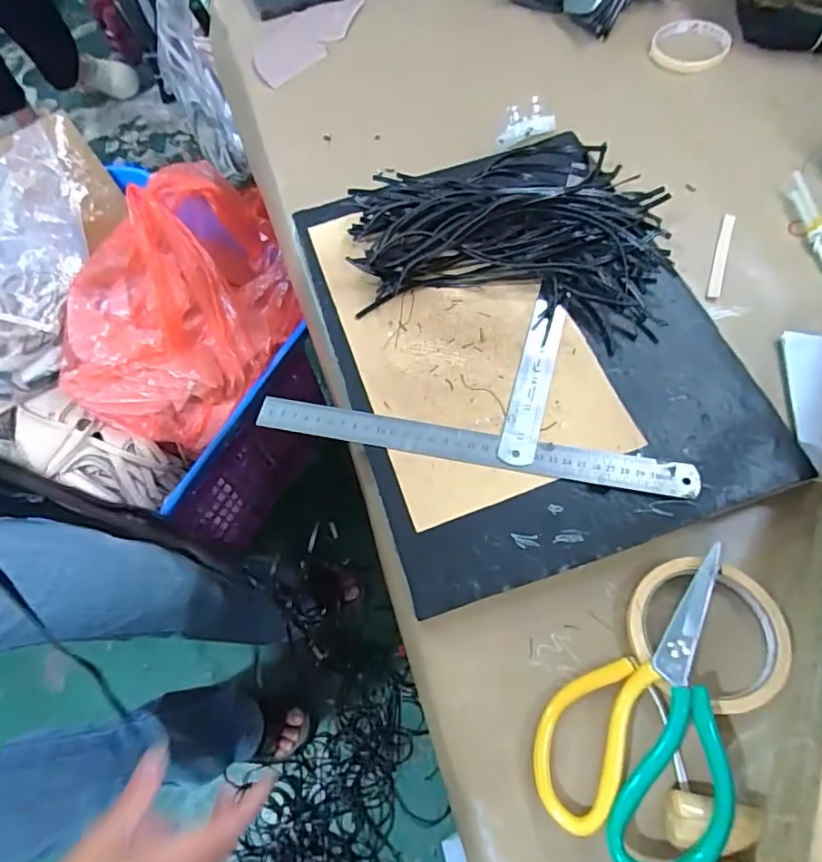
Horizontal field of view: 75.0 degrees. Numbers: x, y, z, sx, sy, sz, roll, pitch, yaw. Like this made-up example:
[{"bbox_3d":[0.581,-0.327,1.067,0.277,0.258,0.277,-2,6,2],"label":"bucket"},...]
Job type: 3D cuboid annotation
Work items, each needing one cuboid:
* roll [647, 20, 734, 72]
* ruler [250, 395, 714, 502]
[{"bbox_3d":[0.320,-0.445,0.615,0.077,0.017,0.069,-20,63,-5],"label":"roll"},{"bbox_3d":[0.039,0.011,0.400,0.323,0.004,0.026,9,70,10],"label":"ruler"}]

